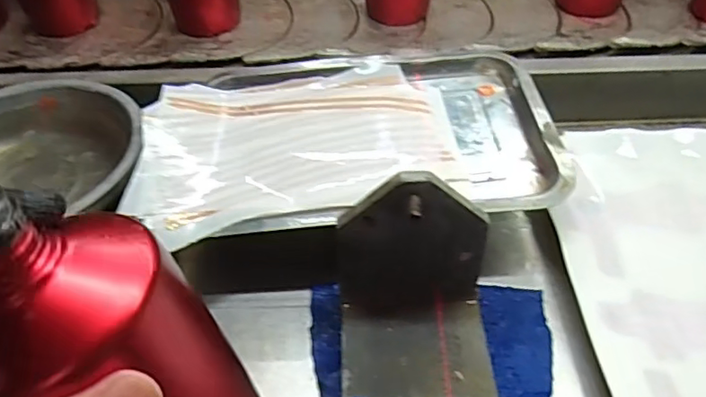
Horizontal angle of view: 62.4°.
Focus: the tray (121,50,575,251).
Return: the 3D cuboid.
[{"bbox_3d":[-0.006,-0.057,0.486,0.323,0.026,0.210,-8,49,-2],"label":"tray"}]

